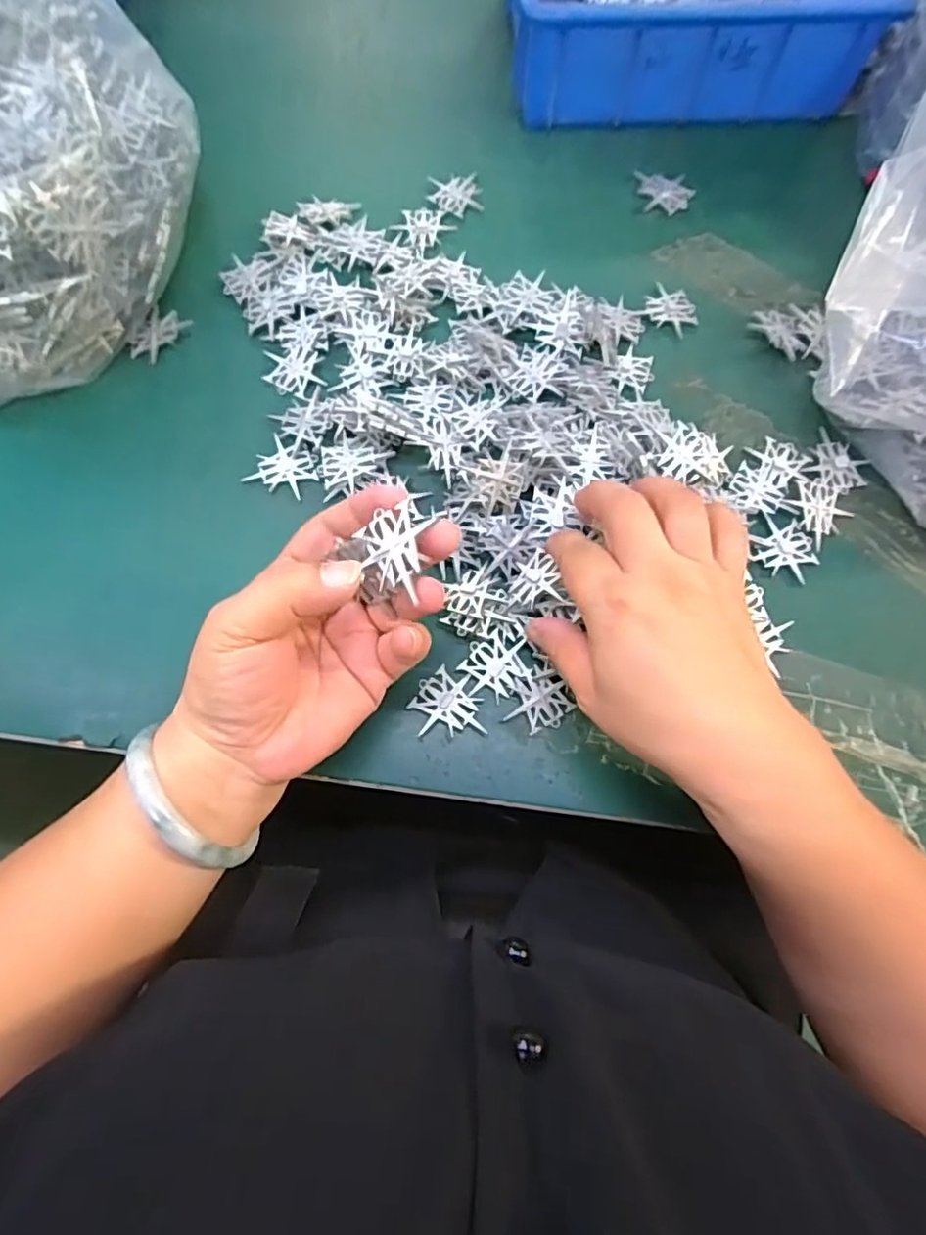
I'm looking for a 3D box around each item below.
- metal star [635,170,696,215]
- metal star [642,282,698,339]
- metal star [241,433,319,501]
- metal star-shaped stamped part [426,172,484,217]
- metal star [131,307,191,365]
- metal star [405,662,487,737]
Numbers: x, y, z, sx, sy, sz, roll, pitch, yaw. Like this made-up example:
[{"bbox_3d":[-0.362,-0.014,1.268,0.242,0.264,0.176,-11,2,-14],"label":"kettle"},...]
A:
[{"bbox_3d":[0.136,-0.284,0.416,0.035,0.006,0.038,-2,73,-3],"label":"metal star"},{"bbox_3d":[0.128,-0.191,0.385,0.030,0.004,0.036,-40,79,-13],"label":"metal star"},{"bbox_3d":[-0.099,-0.082,0.347,0.034,0.007,0.030,25,74,5],"label":"metal star"},{"bbox_3d":[-0.006,-0.279,0.410,0.035,0.004,0.029,-9,74,-5],"label":"metal star-shaped stamped part"},{"bbox_3d":[-0.181,-0.167,0.369,0.023,0.007,0.036,28,74,6],"label":"metal star"},{"bbox_3d":[-0.008,0.042,0.311,0.034,0.007,0.033,-8,68,-1],"label":"metal star"}]

